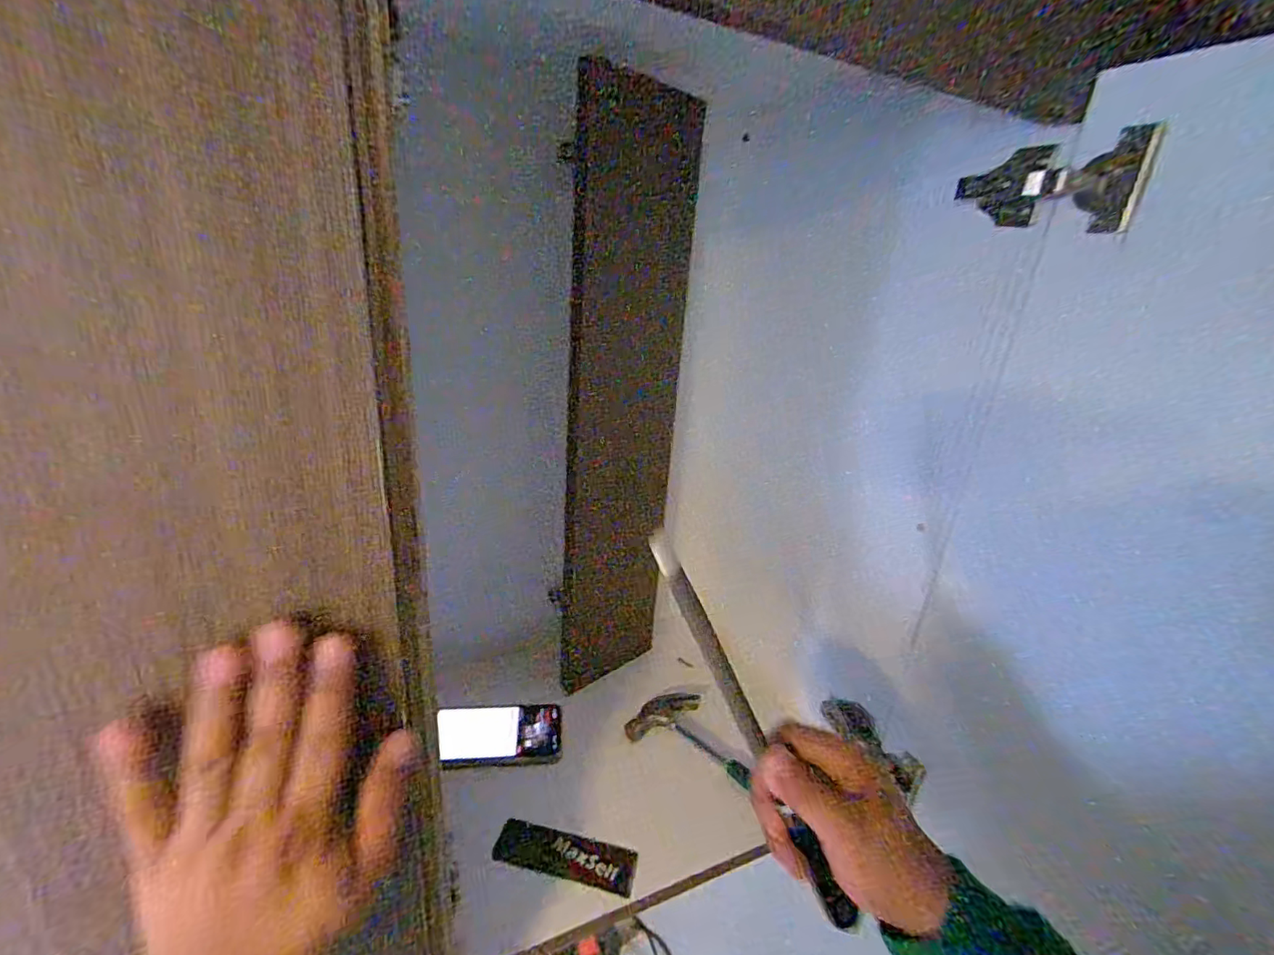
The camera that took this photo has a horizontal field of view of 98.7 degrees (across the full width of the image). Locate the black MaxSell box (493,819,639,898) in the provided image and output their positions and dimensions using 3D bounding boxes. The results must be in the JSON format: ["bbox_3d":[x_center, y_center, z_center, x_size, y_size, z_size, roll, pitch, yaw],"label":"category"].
[{"bbox_3d":[-0.066,0.358,0.518,0.131,0.019,0.032,8,21,8],"label":"black MaxSell box"}]

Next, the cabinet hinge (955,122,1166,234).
[{"bbox_3d":[0.293,-0.210,0.397,0.025,0.054,0.136,1,21,-10],"label":"cabinet hinge"}]

